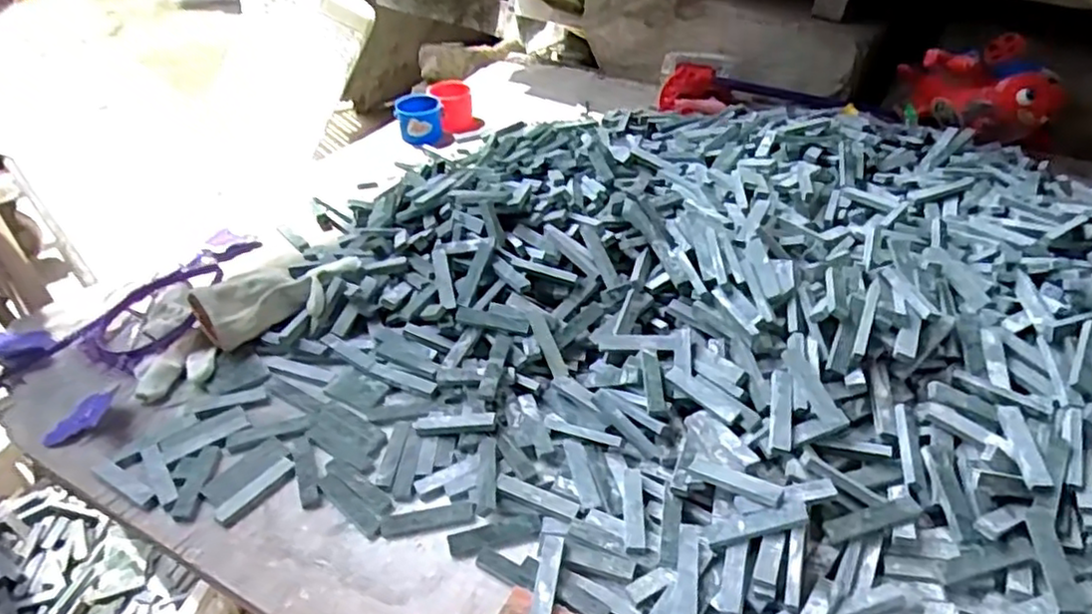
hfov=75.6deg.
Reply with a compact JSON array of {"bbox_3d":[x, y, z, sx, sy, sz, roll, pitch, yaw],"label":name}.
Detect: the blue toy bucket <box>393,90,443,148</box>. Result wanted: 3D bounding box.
[{"bbox_3d":[-0.157,-0.235,0.875,0.054,0.050,0.054,-1,39,1],"label":"blue toy bucket"}]

